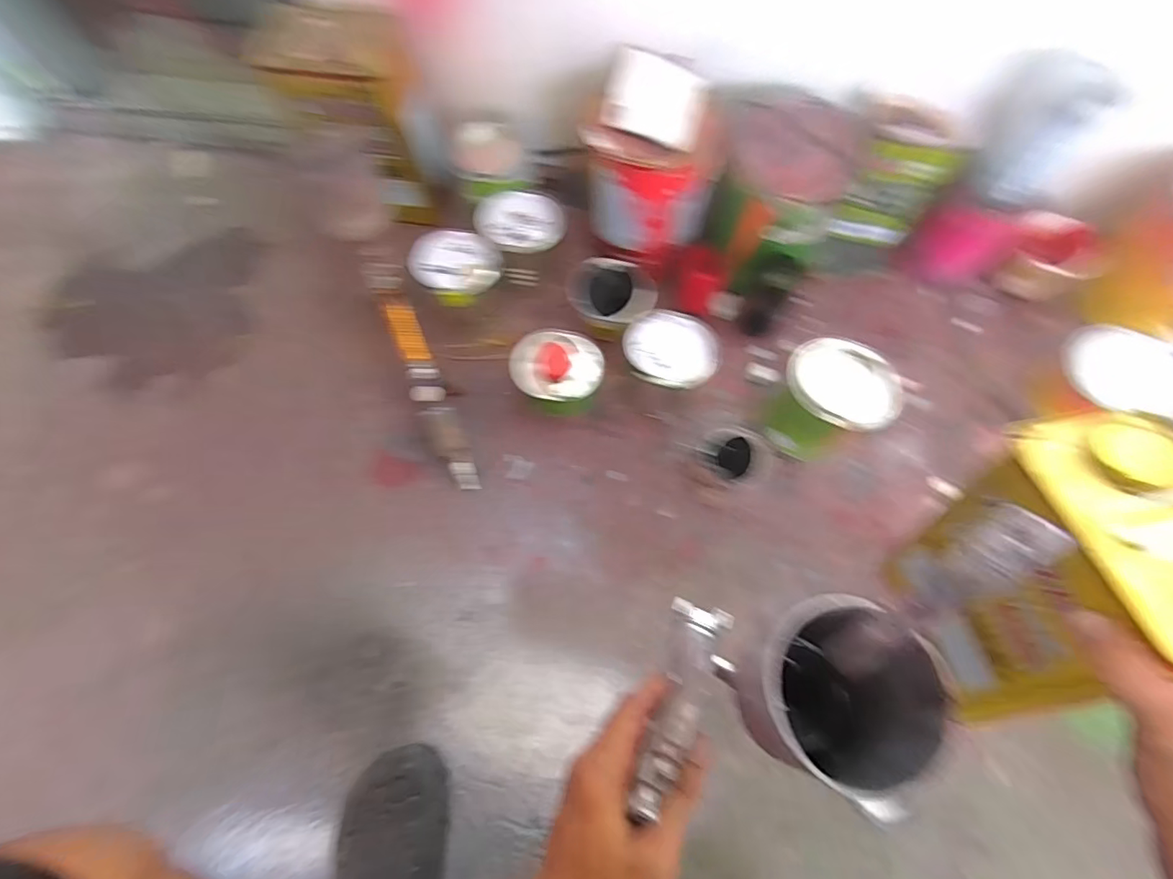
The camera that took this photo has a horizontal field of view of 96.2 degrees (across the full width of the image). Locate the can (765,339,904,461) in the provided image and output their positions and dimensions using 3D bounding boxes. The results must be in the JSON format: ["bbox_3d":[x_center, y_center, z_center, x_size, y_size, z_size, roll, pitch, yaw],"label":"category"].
[{"bbox_3d":[0.293,-0.042,0.660,0.114,0.138,0.111,-8,72,-4],"label":"can"}]

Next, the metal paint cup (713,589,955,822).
[{"bbox_3d":[0.123,0.130,0.280,0.077,0.103,0.077,0,72,-1],"label":"metal paint cup"}]

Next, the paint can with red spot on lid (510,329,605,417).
[{"bbox_3d":[-0.039,-0.093,0.712,0.116,0.074,0.108,0,72,-1],"label":"paint can with red spot on lid"}]

